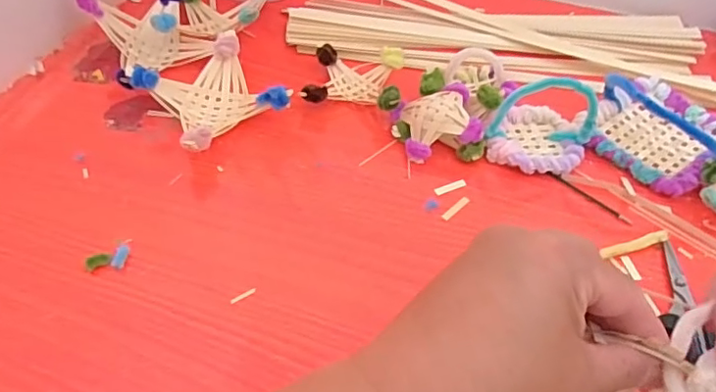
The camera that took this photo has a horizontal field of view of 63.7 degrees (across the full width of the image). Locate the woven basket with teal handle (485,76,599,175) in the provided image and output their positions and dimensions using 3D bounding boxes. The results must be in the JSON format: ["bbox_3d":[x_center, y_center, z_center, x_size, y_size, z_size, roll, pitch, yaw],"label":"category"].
[{"bbox_3d":[0.130,-0.054,0.396,0.064,0.054,0.070,26,52,17],"label":"woven basket with teal handle"}]

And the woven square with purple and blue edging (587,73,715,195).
[{"bbox_3d":[0.223,-0.062,0.411,0.099,0.049,0.109,36,55,24],"label":"woven square with purple and blue edging"}]

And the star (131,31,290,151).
[{"bbox_3d":[-0.103,-0.071,0.406,0.087,0.035,0.091,-30,58,-27],"label":"star"}]

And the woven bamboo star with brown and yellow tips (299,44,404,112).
[{"bbox_3d":[-0.002,-0.087,0.435,0.068,0.028,0.065,8,49,2],"label":"woven bamboo star with brown and yellow tips"}]

